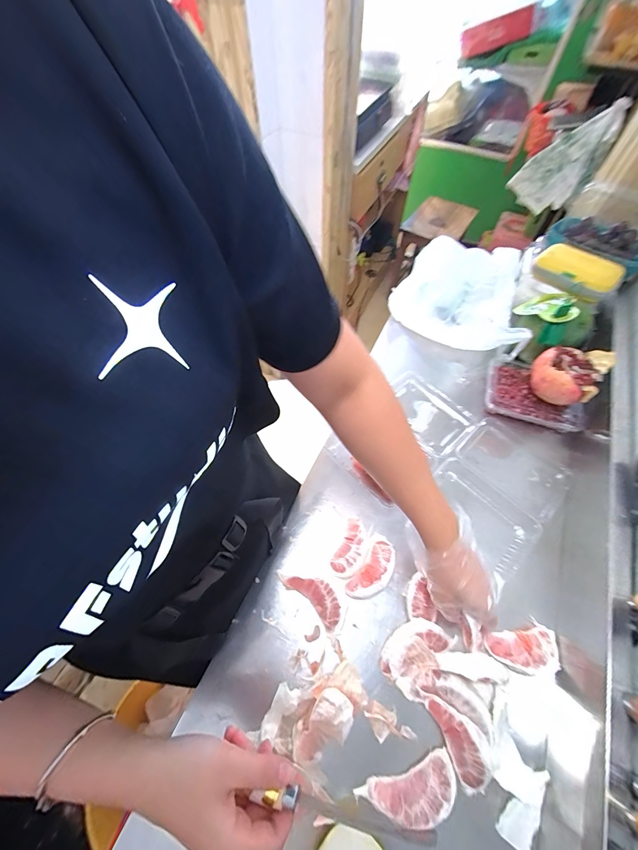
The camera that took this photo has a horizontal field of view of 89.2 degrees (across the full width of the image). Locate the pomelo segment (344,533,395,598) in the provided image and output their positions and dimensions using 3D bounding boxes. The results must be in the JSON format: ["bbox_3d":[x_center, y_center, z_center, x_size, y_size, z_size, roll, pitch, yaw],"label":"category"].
[{"bbox_3d":[0.083,0.218,0.487,0.047,0.020,0.098,31,64,16],"label":"pomelo segment"}]

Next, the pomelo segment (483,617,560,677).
[{"bbox_3d":[0.278,0.303,0.432,0.092,0.021,0.060,-15,61,-9],"label":"pomelo segment"}]

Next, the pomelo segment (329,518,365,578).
[{"bbox_3d":[0.049,0.191,0.500,0.039,0.029,0.086,23,62,13],"label":"pomelo segment"}]

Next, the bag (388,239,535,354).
[{"bbox_3d":[0.337,-0.314,0.766,0.289,0.088,0.290,23,62,13],"label":"bag"}]

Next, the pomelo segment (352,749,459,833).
[{"bbox_3d":[0.104,0.421,0.365,0.112,0.024,0.047,-15,61,-9],"label":"pomelo segment"}]

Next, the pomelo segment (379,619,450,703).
[{"bbox_3d":[0.126,0.302,0.427,0.070,0.038,0.090,34,65,18],"label":"pomelo segment"}]

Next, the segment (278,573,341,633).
[{"bbox_3d":[-0.010,0.243,0.471,0.103,0.024,0.042,37,66,19],"label":"segment"}]

